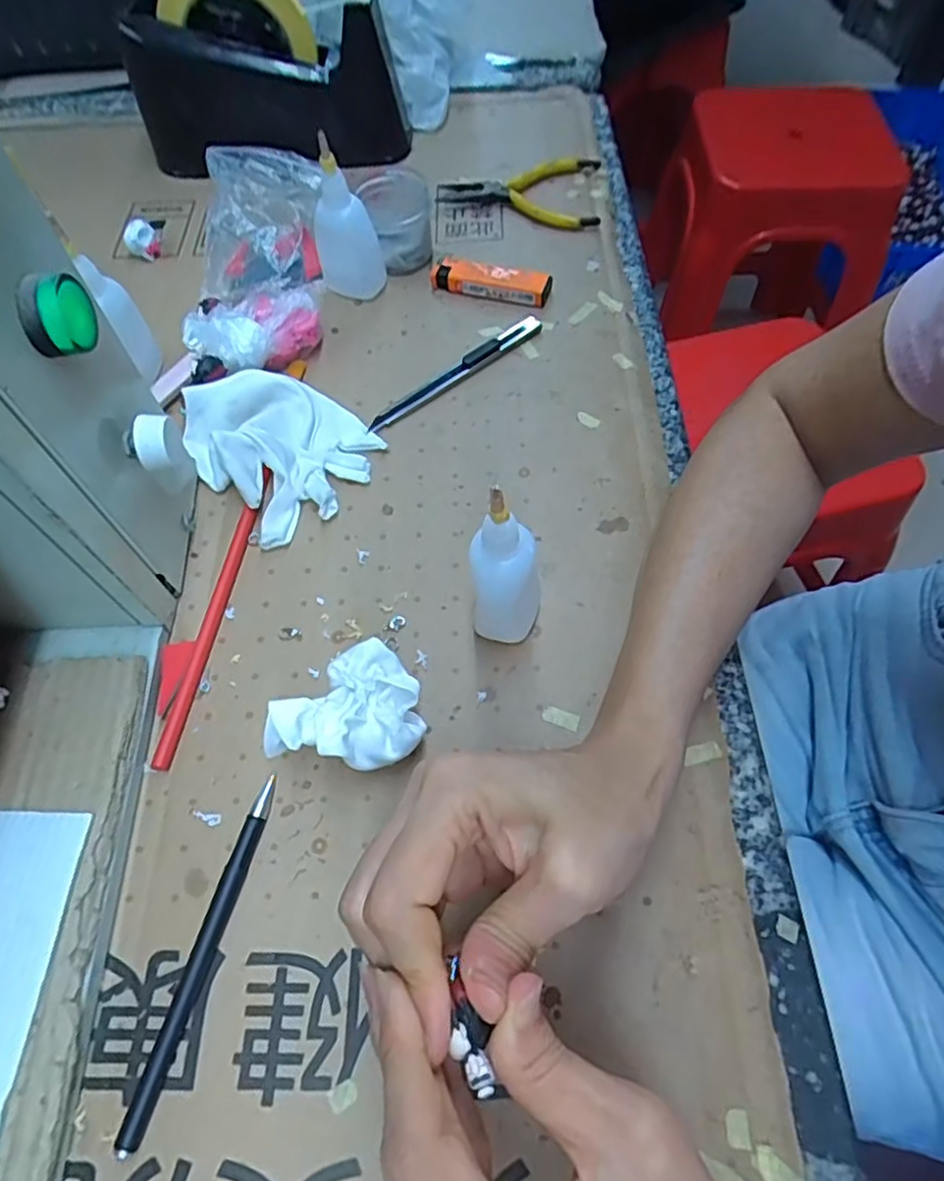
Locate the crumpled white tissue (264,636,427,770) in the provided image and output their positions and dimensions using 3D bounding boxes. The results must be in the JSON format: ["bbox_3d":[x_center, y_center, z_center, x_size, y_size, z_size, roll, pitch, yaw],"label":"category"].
[{"bbox_3d":[-0.052,0.059,0.302,0.064,0.037,0.052,-32,64,-14],"label":"crumpled white tissue"}]

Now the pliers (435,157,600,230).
[{"bbox_3d":[0.035,-0.307,0.508,0.121,0.015,0.086,7,61,2],"label":"pliers"}]

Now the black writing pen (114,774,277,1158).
[{"bbox_3d":[-0.109,0.144,0.274,0.010,0.009,0.134,14,61,5],"label":"black writing pen"}]

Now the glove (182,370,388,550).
[{"bbox_3d":[-0.111,-0.090,0.389,0.089,0.021,0.113,-36,68,-20],"label":"glove"}]

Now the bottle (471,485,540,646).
[{"bbox_3d":[0.016,-0.007,0.301,0.033,0.096,0.026,10,62,7],"label":"bottle"}]

